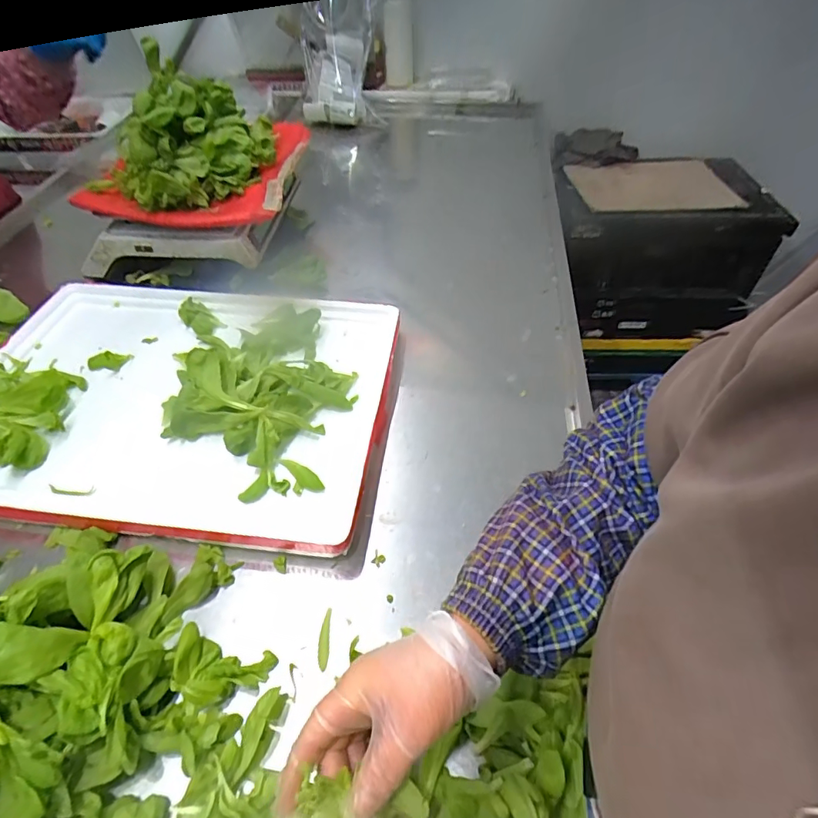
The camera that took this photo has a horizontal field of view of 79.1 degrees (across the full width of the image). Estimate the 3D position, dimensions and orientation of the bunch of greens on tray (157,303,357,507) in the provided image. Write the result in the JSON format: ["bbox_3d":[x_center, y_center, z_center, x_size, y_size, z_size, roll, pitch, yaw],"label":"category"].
[{"bbox_3d":[-0.191,-0.043,0.630,0.224,0.056,0.349,-8,48,-7],"label":"bunch of greens on tray"}]

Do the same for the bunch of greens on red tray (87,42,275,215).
[{"bbox_3d":[-0.366,-0.420,0.790,0.247,0.123,0.226,2,48,2],"label":"bunch of greens on red tray"}]

